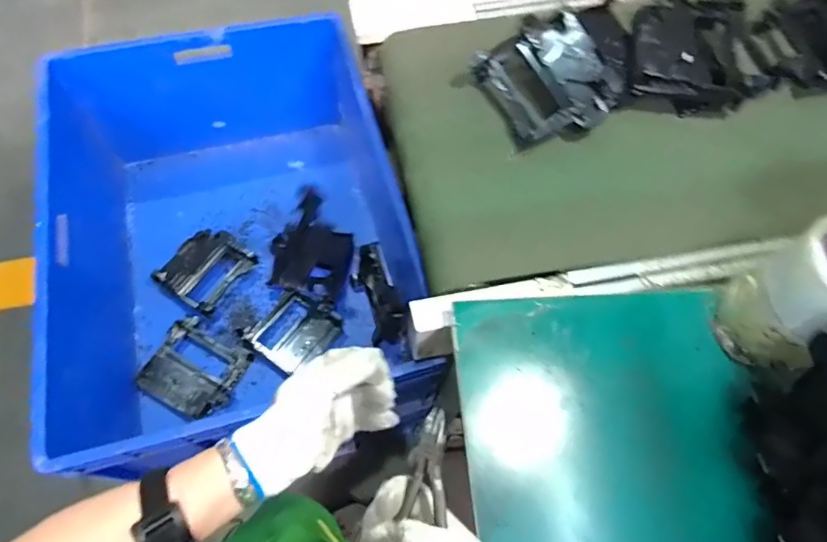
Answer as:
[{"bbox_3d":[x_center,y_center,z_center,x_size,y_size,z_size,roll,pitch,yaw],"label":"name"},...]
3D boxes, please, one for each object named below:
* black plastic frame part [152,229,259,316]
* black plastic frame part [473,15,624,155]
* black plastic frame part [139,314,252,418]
[{"bbox_3d":[-0.467,-0.005,1.174,0.166,0.038,0.182,32,68,12],"label":"black plastic frame part"},{"bbox_3d":[0.196,-0.284,0.777,0.149,0.098,0.196,-23,68,-13],"label":"black plastic frame part"},{"bbox_3d":[-0.451,0.205,1.067,0.176,0.038,0.170,26,66,9],"label":"black plastic frame part"}]

